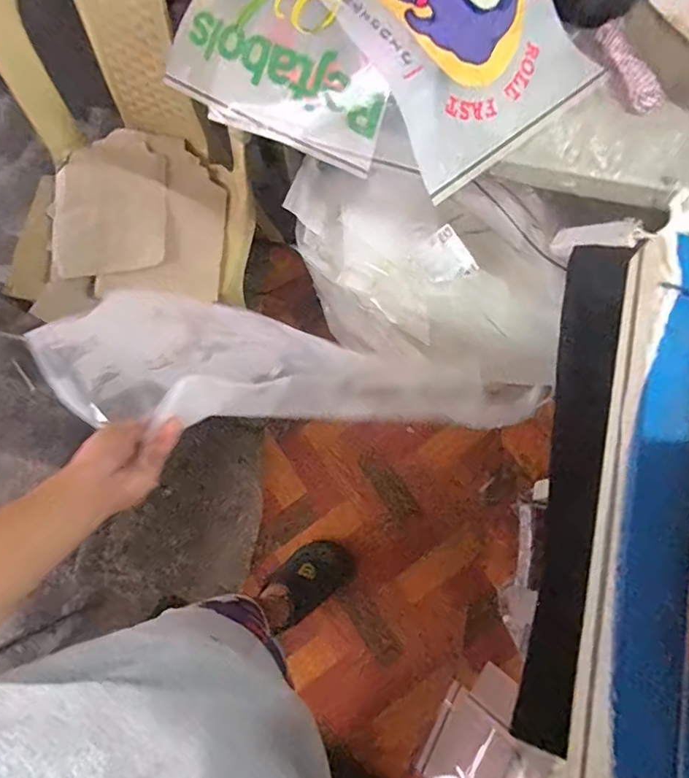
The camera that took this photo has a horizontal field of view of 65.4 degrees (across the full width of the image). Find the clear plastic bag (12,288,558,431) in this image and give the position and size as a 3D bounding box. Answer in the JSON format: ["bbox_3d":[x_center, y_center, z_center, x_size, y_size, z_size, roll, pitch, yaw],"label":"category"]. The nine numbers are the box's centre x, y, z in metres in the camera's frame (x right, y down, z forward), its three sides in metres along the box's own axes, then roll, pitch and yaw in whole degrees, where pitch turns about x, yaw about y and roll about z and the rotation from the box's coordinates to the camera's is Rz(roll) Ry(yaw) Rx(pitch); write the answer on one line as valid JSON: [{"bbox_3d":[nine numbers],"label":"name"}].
[{"bbox_3d":[-0.036,-0.003,0.614,0.568,0.137,0.108,7,75,-14],"label":"clear plastic bag"}]

